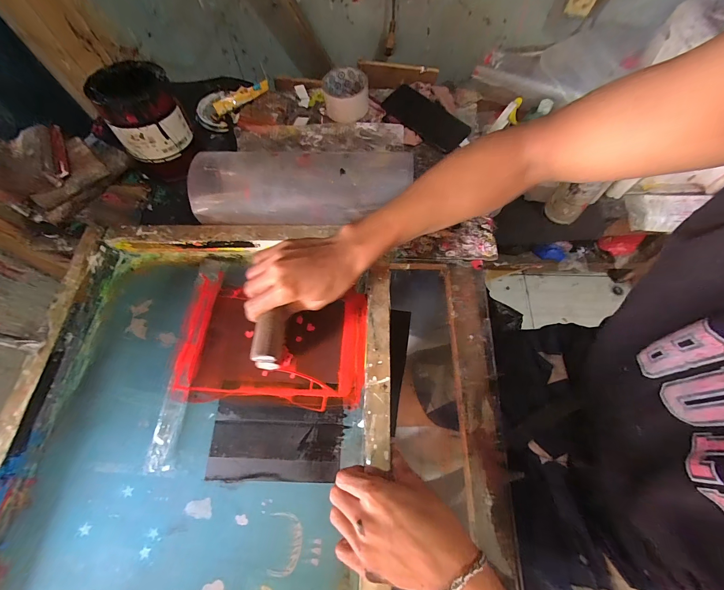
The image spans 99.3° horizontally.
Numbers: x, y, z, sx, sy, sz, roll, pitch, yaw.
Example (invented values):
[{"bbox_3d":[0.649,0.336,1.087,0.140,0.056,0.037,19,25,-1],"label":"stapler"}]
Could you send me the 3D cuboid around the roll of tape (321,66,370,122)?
[{"bbox_3d":[-0.030,-0.363,0.566,0.085,0.055,0.084,1,67,2],"label":"roll of tape"}]

